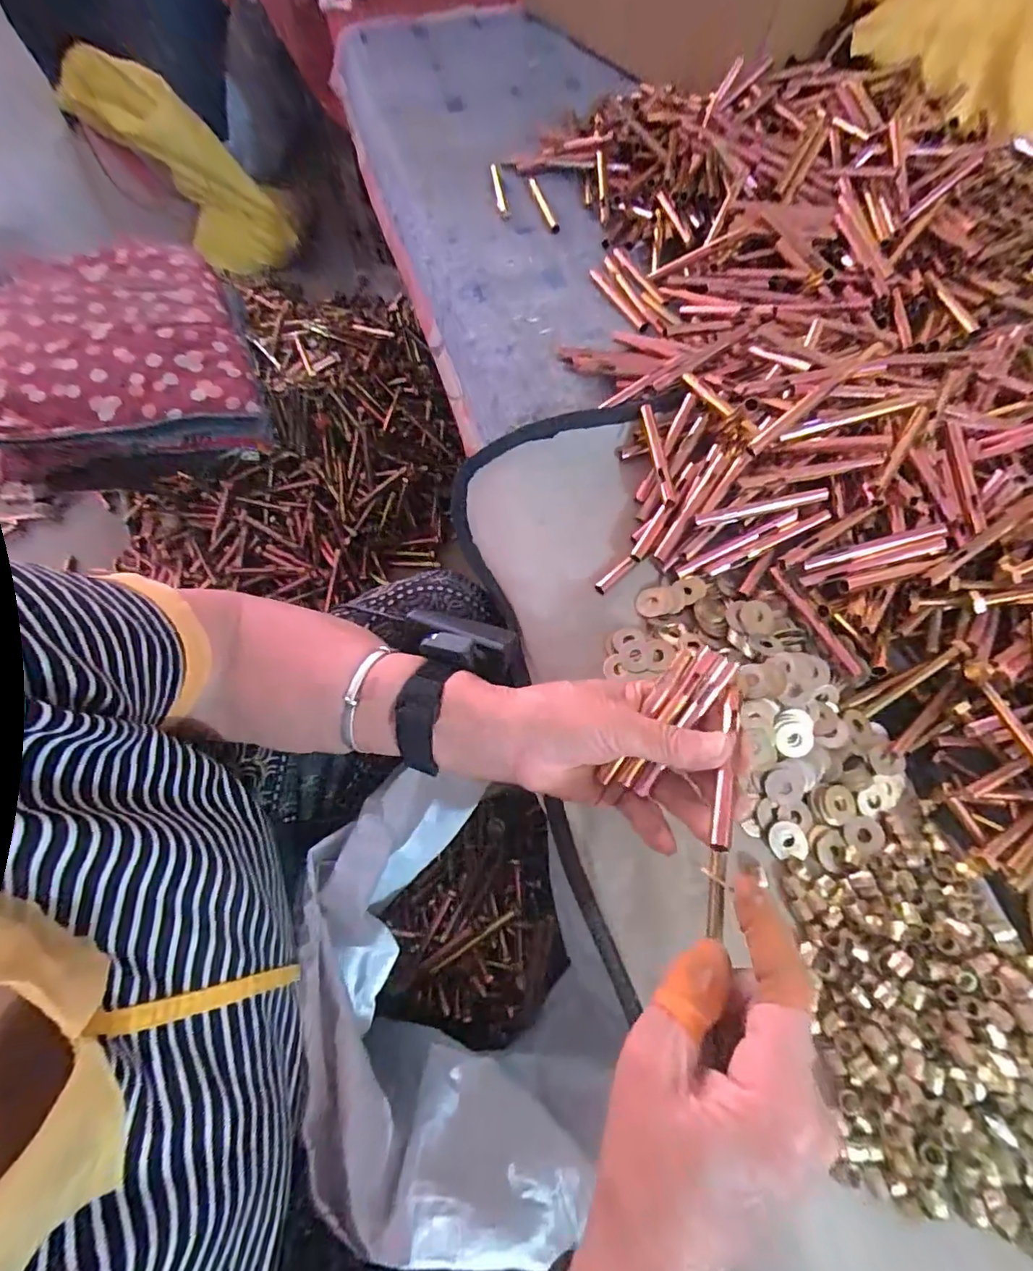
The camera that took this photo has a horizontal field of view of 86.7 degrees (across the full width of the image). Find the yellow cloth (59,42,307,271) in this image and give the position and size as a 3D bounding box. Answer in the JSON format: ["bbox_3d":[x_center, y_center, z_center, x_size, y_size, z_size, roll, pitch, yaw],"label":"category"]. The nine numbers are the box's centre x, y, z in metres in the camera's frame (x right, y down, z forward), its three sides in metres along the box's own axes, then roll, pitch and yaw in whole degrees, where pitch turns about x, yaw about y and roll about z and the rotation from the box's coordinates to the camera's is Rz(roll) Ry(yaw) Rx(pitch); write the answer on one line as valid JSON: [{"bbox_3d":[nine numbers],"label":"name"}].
[{"bbox_3d":[-0.657,-0.900,1.079,0.410,0.344,0.105,23,67,10],"label":"yellow cloth"}]

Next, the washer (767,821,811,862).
[{"bbox_3d":[0.161,0.121,0.323,0.021,0.004,0.021,0,66,-1],"label":"washer"}]

